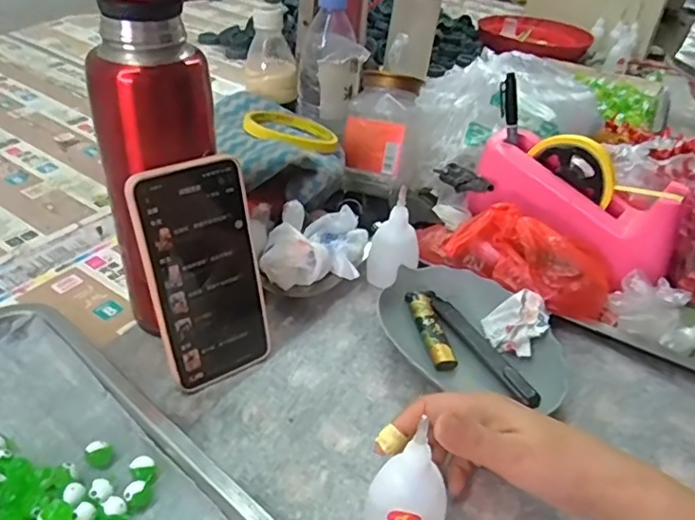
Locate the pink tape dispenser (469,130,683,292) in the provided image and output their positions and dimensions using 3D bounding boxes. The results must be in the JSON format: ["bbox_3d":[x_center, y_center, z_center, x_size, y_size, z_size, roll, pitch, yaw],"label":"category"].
[{"bbox_3d":[0.219,-0.061,0.541,0.190,0.084,0.087,32,44,31],"label":"pink tape dispenser"}]

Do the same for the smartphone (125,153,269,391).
[{"bbox_3d":[-0.098,0.011,0.398,0.077,0.161,0.007,-22,29,-31],"label":"smartphone"}]

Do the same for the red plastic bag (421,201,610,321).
[{"bbox_3d":[0.150,-0.005,0.504,0.170,0.052,0.067,15,38,11],"label":"red plastic bag"}]

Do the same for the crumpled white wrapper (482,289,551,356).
[{"bbox_3d":[0.138,0.051,0.466,0.047,0.035,0.046,21,39,19],"label":"crumpled white wrapper"}]

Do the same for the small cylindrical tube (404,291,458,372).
[{"bbox_3d":[0.070,0.057,0.475,0.021,0.014,0.081,-4,38,-14],"label":"small cylindrical tube"}]

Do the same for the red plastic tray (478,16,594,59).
[{"bbox_3d":[0.398,-0.485,1.221,0.225,0.032,0.187,-20,44,-30],"label":"red plastic tray"}]

